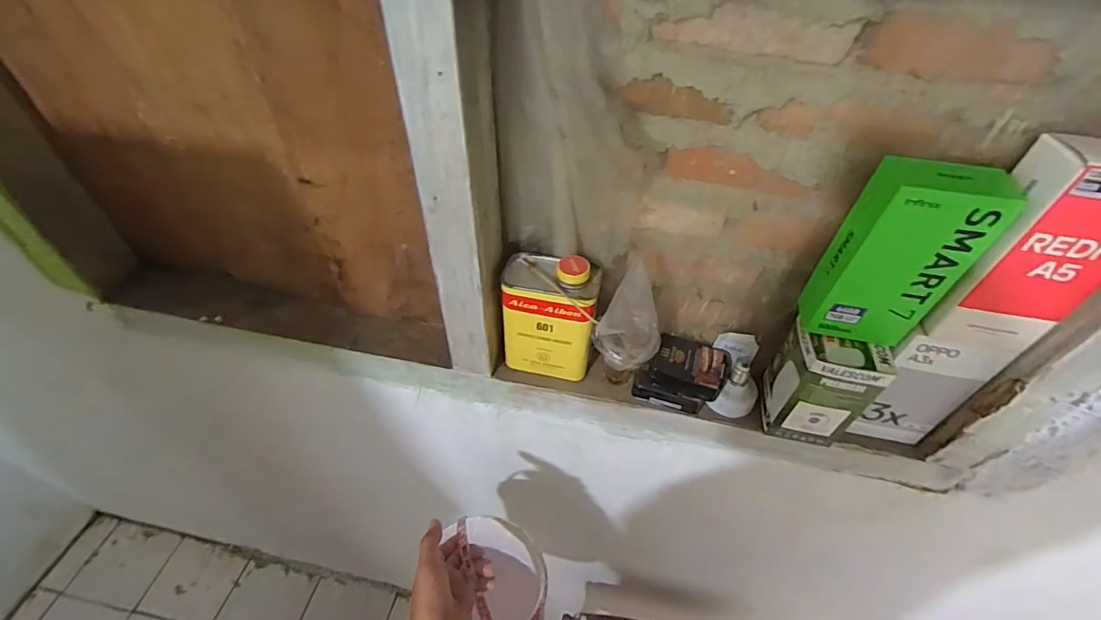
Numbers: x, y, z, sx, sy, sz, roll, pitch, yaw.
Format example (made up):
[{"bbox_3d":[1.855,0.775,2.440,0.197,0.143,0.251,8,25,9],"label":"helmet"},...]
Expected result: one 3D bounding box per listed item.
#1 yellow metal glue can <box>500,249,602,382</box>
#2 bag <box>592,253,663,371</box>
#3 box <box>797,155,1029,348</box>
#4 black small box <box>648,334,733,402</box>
[{"bbox_3d":[0.000,0.007,0.602,0.117,0.173,0.070,14,48,11],"label":"yellow metal glue can"},{"bbox_3d":[0.092,0.016,0.550,0.080,0.126,0.081,15,48,12],"label":"bag"},{"bbox_3d":[0.328,-0.048,0.454,0.102,0.183,0.051,7,47,5],"label":"box"},{"bbox_3d":[0.182,0.073,0.610,0.094,0.032,0.065,15,48,12],"label":"black small box"}]

